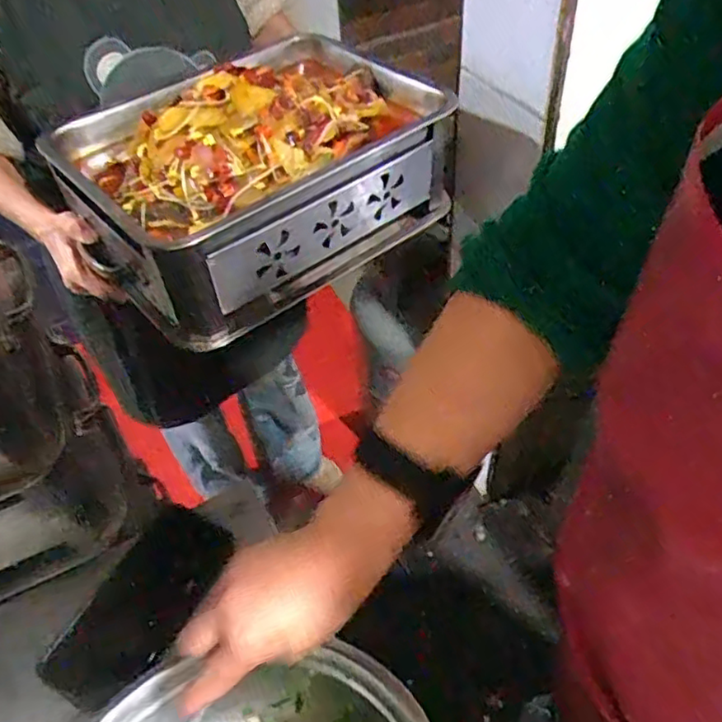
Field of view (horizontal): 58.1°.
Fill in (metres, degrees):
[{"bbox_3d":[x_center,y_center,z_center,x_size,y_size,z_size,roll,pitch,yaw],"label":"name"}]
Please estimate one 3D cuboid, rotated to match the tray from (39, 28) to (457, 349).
[{"bbox_3d":[-0.111,-0.219,0.742,0.389,0.163,0.265,-34,56,-20],"label":"tray"}]

